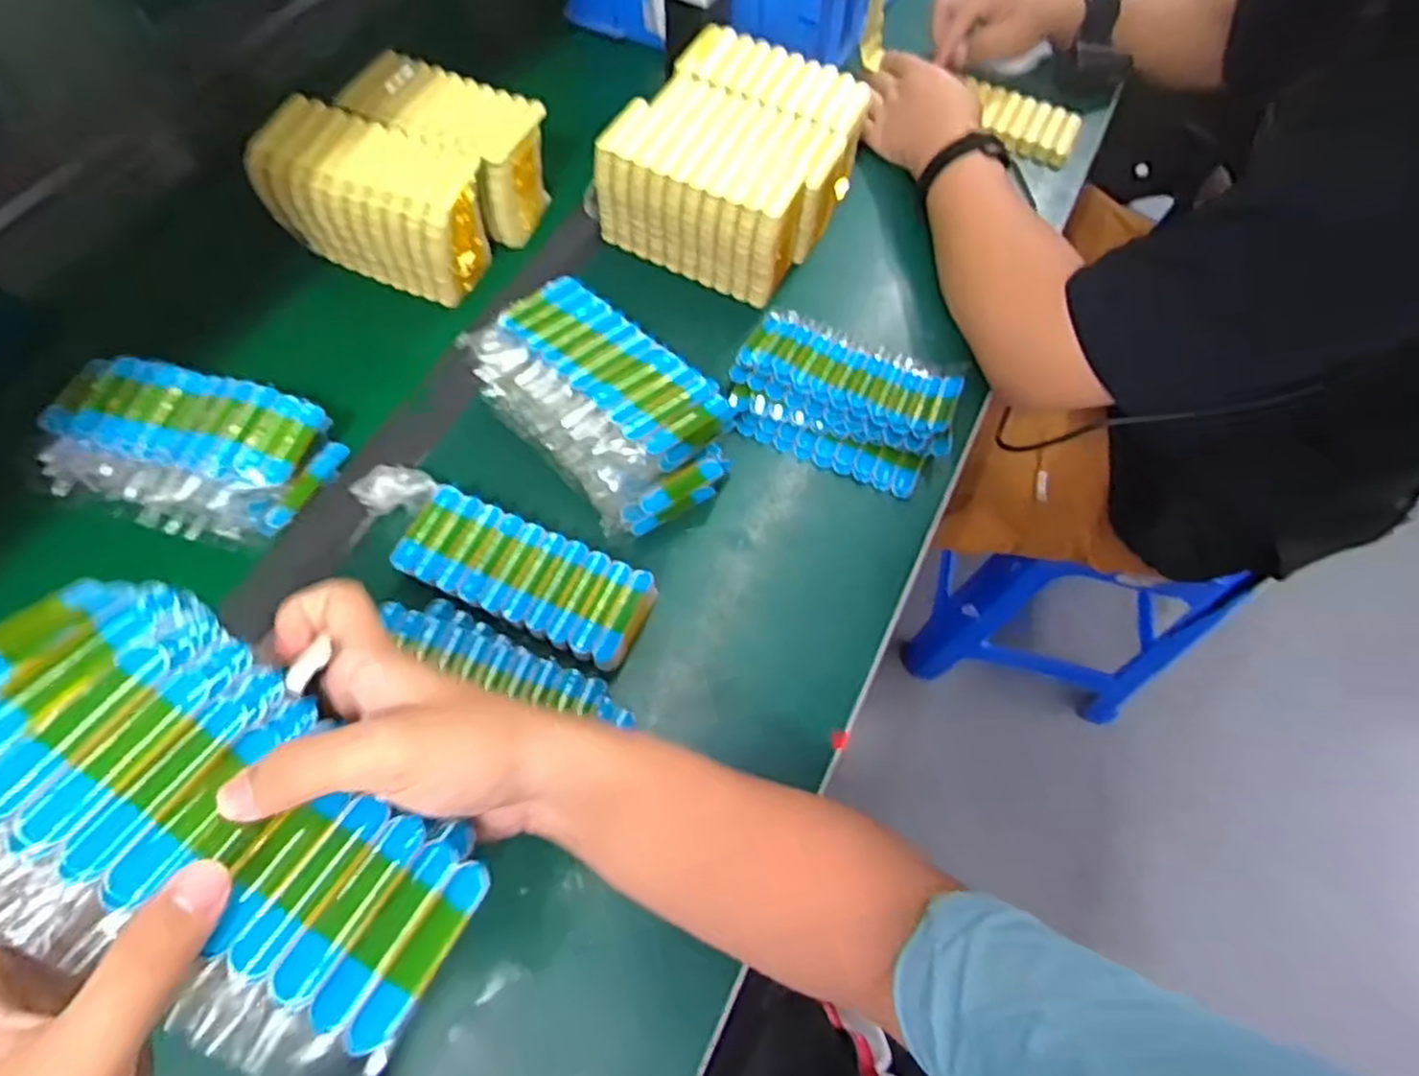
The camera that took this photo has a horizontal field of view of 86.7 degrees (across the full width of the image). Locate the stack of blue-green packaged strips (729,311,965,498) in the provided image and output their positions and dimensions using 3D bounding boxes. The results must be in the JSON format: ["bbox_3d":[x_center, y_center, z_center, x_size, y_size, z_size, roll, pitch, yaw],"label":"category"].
[{"bbox_3d":[0.100,-0.109,0.565,0.162,0.031,0.118,26,65,10],"label":"stack of blue-green packaged strips"}]

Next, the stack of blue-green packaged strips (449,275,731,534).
[{"bbox_3d":[-0.073,-0.093,0.518,0.098,0.089,0.178,-41,72,-21],"label":"stack of blue-green packaged strips"}]

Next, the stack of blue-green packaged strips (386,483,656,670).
[{"bbox_3d":[-0.117,0.027,0.482,0.155,0.032,0.064,24,64,9],"label":"stack of blue-green packaged strips"}]

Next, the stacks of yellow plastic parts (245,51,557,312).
[{"bbox_3d":[-0.237,-0.292,0.606,0.163,0.094,0.163,22,64,8],"label":"stacks of yellow plastic parts"}]

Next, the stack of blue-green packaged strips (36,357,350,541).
[{"bbox_3d":[-0.357,-0.061,0.505,0.182,0.041,0.103,17,63,5],"label":"stack of blue-green packaged strips"}]

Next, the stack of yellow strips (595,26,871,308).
[{"bbox_3d":[0.025,-0.314,0.630,0.160,0.082,0.186,27,65,10],"label":"stack of yellow strips"}]

